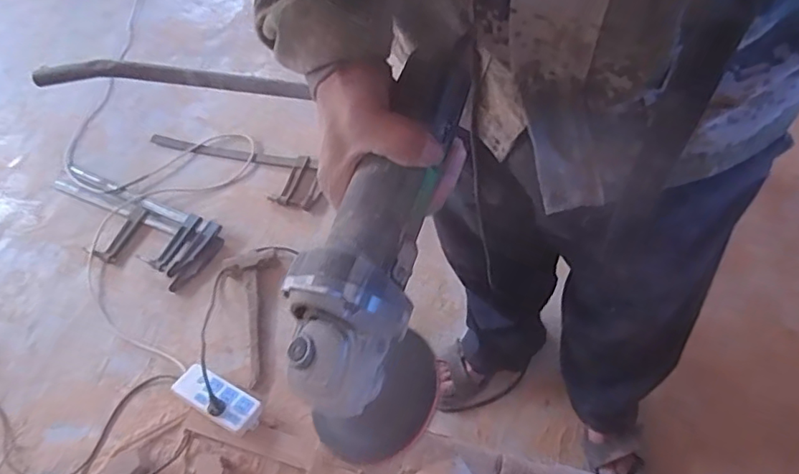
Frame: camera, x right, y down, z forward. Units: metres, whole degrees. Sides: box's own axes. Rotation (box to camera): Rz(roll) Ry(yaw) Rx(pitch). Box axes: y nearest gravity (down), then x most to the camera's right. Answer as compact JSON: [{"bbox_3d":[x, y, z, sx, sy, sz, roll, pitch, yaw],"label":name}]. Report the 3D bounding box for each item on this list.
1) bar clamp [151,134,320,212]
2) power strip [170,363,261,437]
[{"bbox_3d":[-0.482,-0.196,1.558,0.576,0.029,0.152,11,61,15],"label":"bar clamp"},{"bbox_3d":[-0.376,0.328,1.141,0.194,0.048,0.079,23,64,21],"label":"power strip"}]

